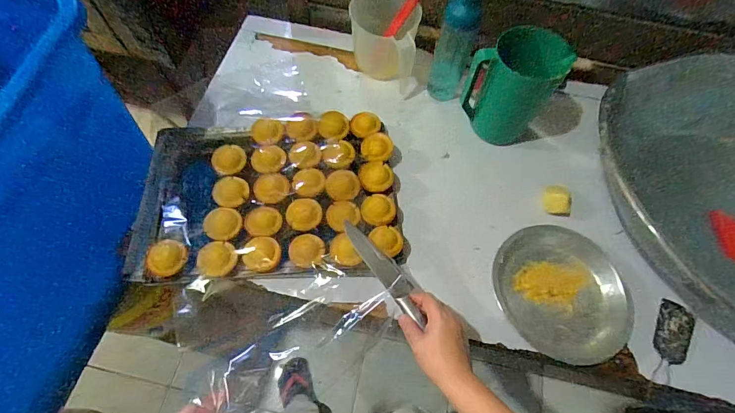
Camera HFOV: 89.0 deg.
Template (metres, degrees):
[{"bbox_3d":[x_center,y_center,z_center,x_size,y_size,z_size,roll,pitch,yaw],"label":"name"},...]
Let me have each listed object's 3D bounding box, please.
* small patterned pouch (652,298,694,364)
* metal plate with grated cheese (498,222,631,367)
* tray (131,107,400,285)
[{"bbox_3d":[0.540,0.218,0.659,0.054,0.022,0.107,26,67,10],"label":"small patterned pouch"},{"bbox_3d":[0.343,0.156,0.672,0.225,0.030,0.246,-14,66,-9],"label":"metal plate with grated cheese"},{"bbox_3d":[-0.185,-0.032,0.718,0.494,0.060,0.352,0,62,-1],"label":"tray"}]

